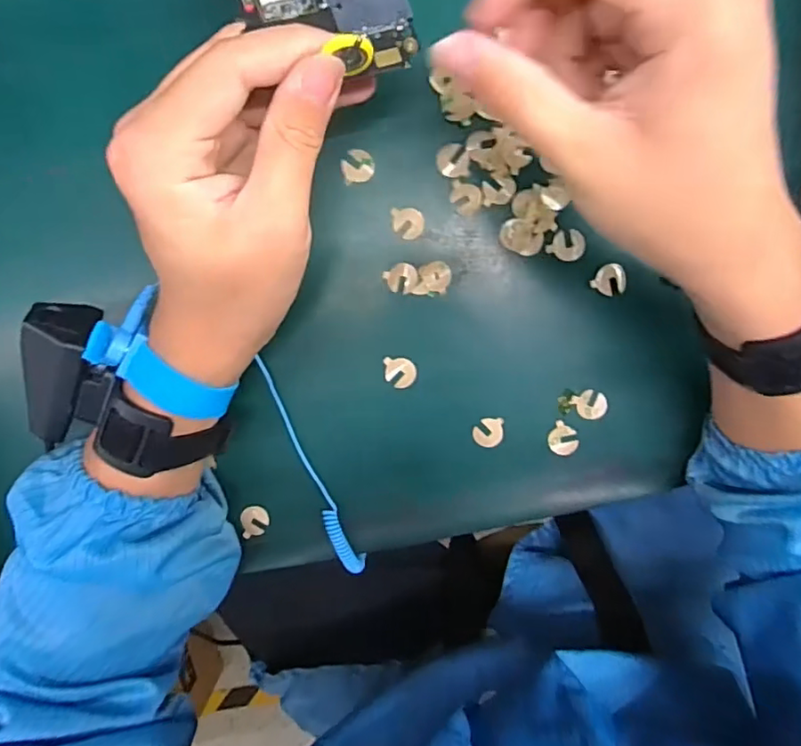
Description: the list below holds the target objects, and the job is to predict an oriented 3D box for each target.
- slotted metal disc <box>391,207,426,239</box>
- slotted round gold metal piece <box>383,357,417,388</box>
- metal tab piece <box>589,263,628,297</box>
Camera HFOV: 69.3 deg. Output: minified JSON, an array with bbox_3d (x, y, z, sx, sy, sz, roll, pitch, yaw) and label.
[{"bbox_3d":[0.005,-0.085,0.328,0.018,0.004,0.018,0,97,0],"label":"slotted metal disc"},{"bbox_3d":[0.000,0.000,0.341,0.019,0.004,0.017,4,97,0],"label":"slotted round gold metal piece"},{"bbox_3d":[0.122,-0.054,0.334,0.017,0.005,0.018,0,97,0],"label":"metal tab piece"}]

